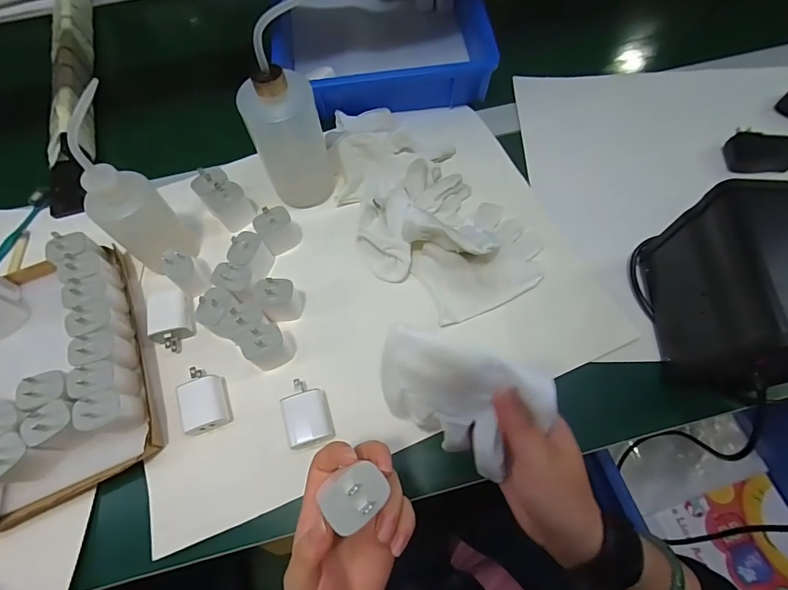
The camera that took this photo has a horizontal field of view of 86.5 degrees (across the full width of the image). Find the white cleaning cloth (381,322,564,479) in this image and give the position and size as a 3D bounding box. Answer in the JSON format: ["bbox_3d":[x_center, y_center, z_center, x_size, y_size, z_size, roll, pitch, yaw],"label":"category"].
[{"bbox_3d":[0.045,0.080,0.298,0.117,0.097,0.016,16,35,21],"label":"white cleaning cloth"}]

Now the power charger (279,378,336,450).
[{"bbox_3d":[-0.085,0.116,0.408,0.042,0.026,0.060,-16,67,-6],"label":"power charger"}]

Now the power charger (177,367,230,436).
[{"bbox_3d":[-0.190,0.104,0.419,0.037,0.027,0.063,-20,68,-7],"label":"power charger"}]

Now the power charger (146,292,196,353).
[{"bbox_3d":[-0.241,0.029,0.454,0.044,0.023,0.062,-2,75,-11],"label":"power charger"}]

